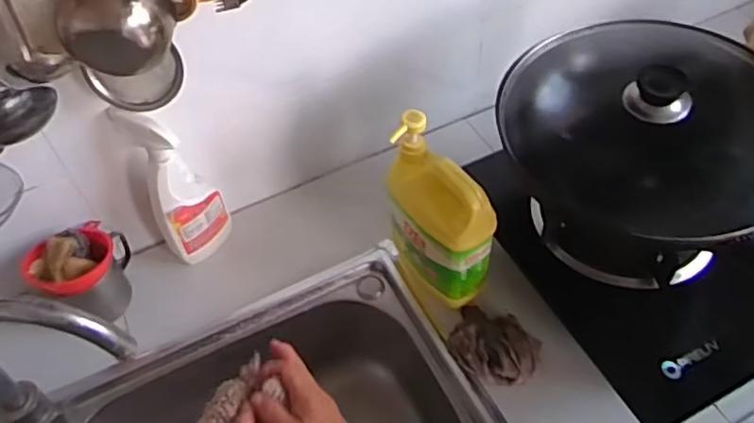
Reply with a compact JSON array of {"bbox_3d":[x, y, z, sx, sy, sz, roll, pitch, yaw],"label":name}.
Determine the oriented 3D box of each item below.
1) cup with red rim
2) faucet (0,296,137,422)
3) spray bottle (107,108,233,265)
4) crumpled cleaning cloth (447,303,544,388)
[{"bbox_3d":[-0.375,0.077,0.831,0.118,0.118,0.087,-39,59,-23],"label":"cup with red rim"},{"bbox_3d":[-0.317,0.175,0.637,0.183,0.245,0.087,12,54,14],"label":"faucet"},{"bbox_3d":[-0.259,-0.035,0.828,0.084,0.259,0.067,-14,52,-6],"label":"spray bottle"},{"bbox_3d":[0.147,0.164,0.797,0.107,0.031,0.090,19,56,19],"label":"crumpled cleaning cloth"}]

